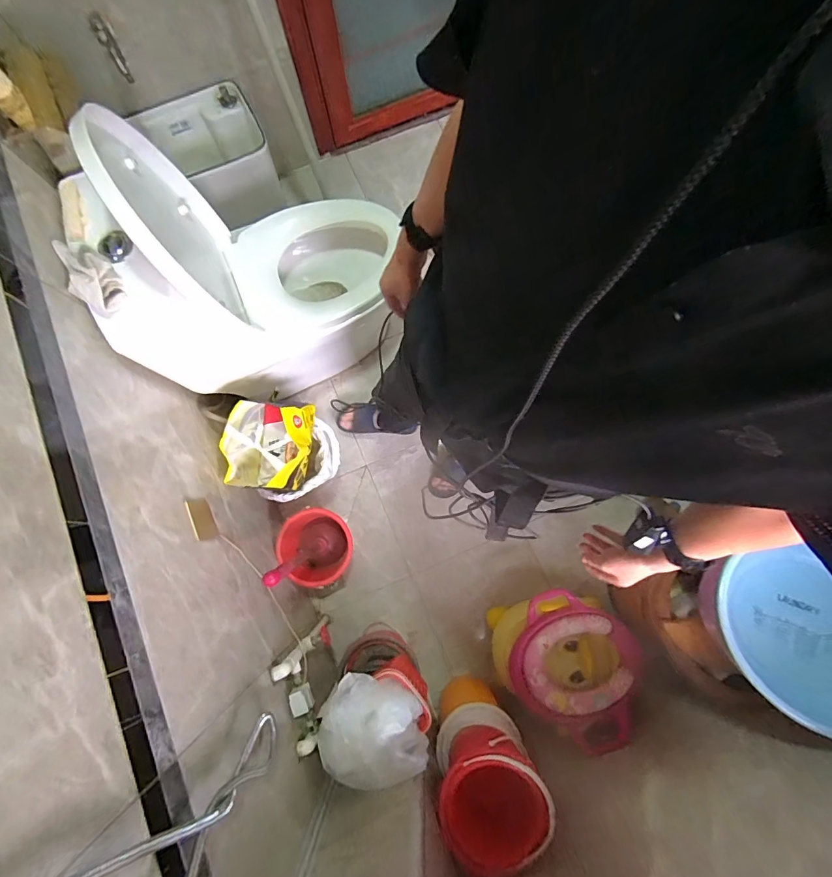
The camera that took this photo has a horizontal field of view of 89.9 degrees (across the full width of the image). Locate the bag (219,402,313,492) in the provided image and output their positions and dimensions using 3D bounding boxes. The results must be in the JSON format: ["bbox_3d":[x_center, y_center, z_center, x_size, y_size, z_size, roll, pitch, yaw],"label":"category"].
[{"bbox_3d":[-0.388,0.017,1.118,0.213,0.163,0.238,-1,80,0],"label":"bag"}]

